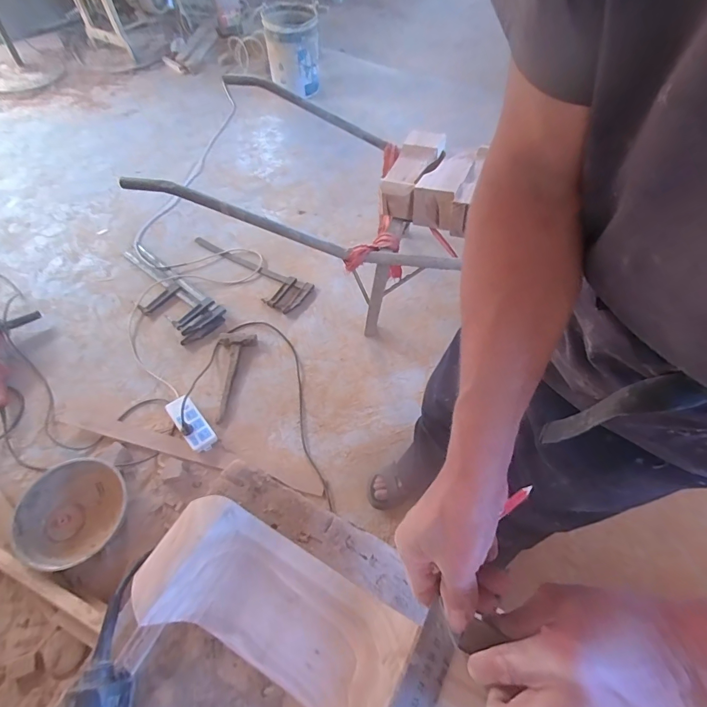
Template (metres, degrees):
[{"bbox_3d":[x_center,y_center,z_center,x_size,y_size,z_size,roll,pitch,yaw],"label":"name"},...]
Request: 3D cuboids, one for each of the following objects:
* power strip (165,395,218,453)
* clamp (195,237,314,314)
[{"bbox_3d":[-0.508,0.222,1.199,0.078,0.056,0.194,-38,66,-20],"label":"power strip"},{"bbox_3d":[-0.433,-0.327,1.550,0.552,0.030,0.164,28,62,12],"label":"clamp"}]

